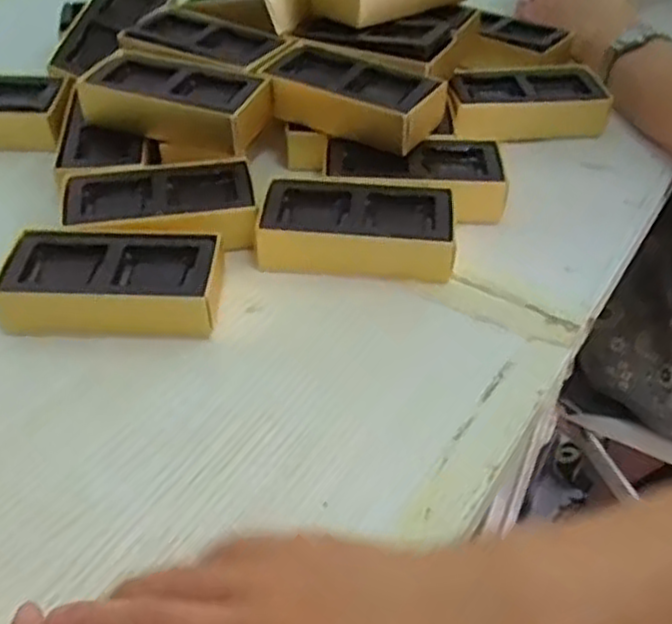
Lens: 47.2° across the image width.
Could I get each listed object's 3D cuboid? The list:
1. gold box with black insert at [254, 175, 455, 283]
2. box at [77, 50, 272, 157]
[{"bbox_3d":[0.013,-0.051,0.462,0.112,0.028,0.059,6,45,7],"label":"gold box with black insert"},{"bbox_3d":[-0.108,-0.139,0.510,0.121,0.036,0.060,14,45,14],"label":"box"}]

